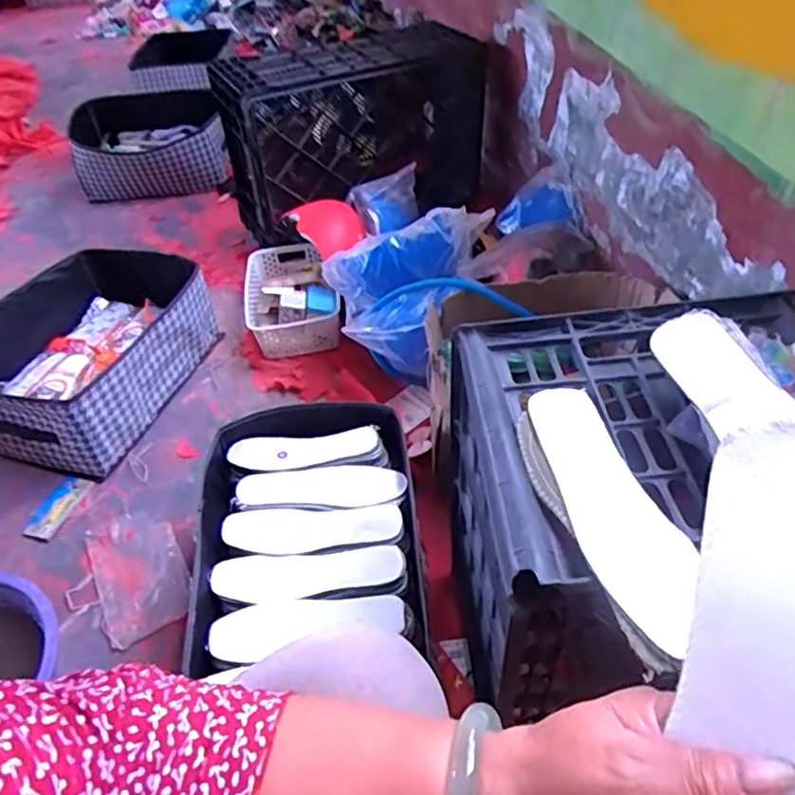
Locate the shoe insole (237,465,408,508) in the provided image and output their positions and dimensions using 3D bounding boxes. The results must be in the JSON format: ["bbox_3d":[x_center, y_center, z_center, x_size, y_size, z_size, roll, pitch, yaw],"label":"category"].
[{"bbox_3d":[-0.107,0.126,0.892,0.232,0.013,0.077,0,46,4],"label":"shoe insole"}]

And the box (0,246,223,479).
[{"bbox_3d":[-0.619,-0.101,1.226,0.412,0.173,0.450,11,47,16],"label":"box"}]

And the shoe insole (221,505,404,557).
[{"bbox_3d":[-0.115,0.173,0.831,0.235,0.023,0.080,-1,45,5],"label":"shoe insole"}]

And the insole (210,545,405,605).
[{"bbox_3d":[-0.112,0.219,0.770,0.232,0.013,0.066,-5,44,4],"label":"insole"}]

